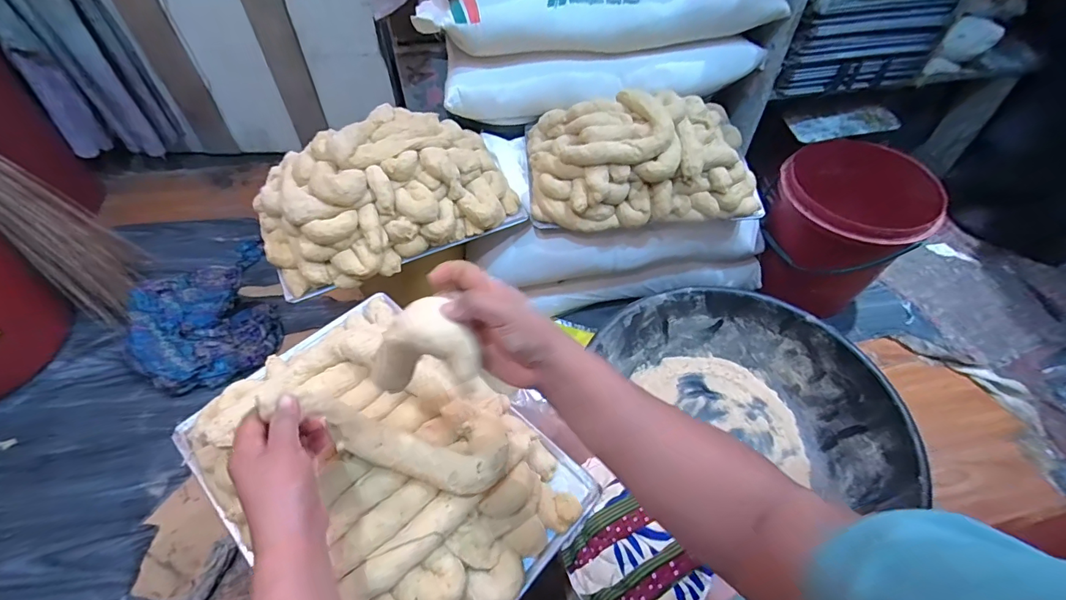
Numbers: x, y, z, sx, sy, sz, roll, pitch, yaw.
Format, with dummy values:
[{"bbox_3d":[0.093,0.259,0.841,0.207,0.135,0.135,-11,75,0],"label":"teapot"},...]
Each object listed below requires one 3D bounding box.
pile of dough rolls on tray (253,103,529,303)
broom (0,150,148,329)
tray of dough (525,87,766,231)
[{"bbox_3d":[-0.260,-0.208,0.816,0.455,0.149,0.268,-25,56,-18],"label":"pile of dough rolls on tray"},{"bbox_3d":[-1.056,-0.235,0.885,0.119,0.631,0.152,9,47,42],"label":"broom"},{"bbox_3d":[0.216,-0.291,0.874,0.438,0.155,0.267,-2,52,-2],"label":"tray of dough"}]

